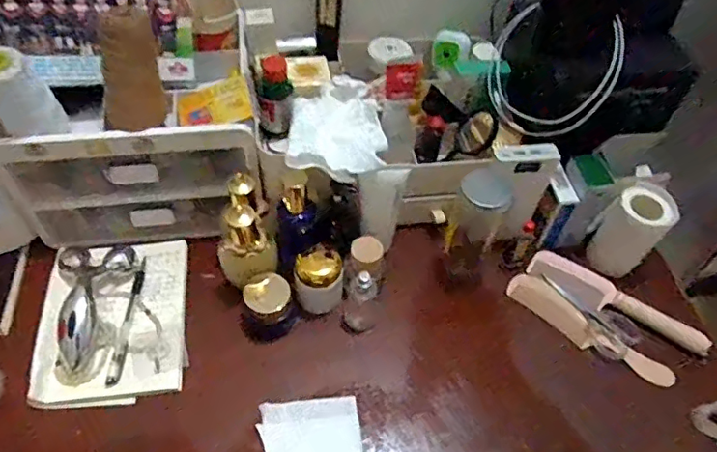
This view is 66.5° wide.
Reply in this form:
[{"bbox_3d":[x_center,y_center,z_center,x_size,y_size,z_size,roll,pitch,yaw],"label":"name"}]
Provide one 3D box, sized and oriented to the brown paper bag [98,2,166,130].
[{"bbox_3d":[-0.236,-0.165,0.574,0.056,0.123,0.058,3,26,-1],"label":"brown paper bag"}]

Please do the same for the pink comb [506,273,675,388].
[{"bbox_3d":[0.277,0.127,0.667,0.207,0.009,0.045,38,63,24],"label":"pink comb"}]

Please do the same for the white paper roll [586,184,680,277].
[{"bbox_3d":[0.346,0.002,0.691,0.066,0.106,0.061,2,52,-2],"label":"white paper roll"}]

